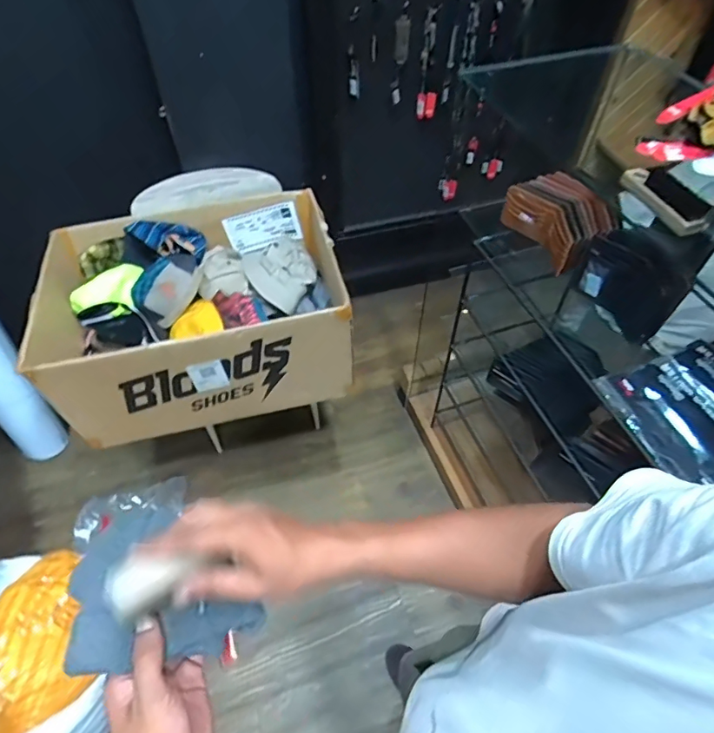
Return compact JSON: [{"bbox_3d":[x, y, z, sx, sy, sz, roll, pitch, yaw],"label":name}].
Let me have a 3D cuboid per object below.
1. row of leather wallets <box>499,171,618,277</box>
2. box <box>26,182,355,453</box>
[{"bbox_3d":[0.417,-0.301,0.995,0.142,0.096,0.216,-22,55,-16],"label":"row of leather wallets"},{"bbox_3d":[-0.403,-0.159,1.297,0.692,0.299,0.539,-10,53,-8],"label":"box"}]

